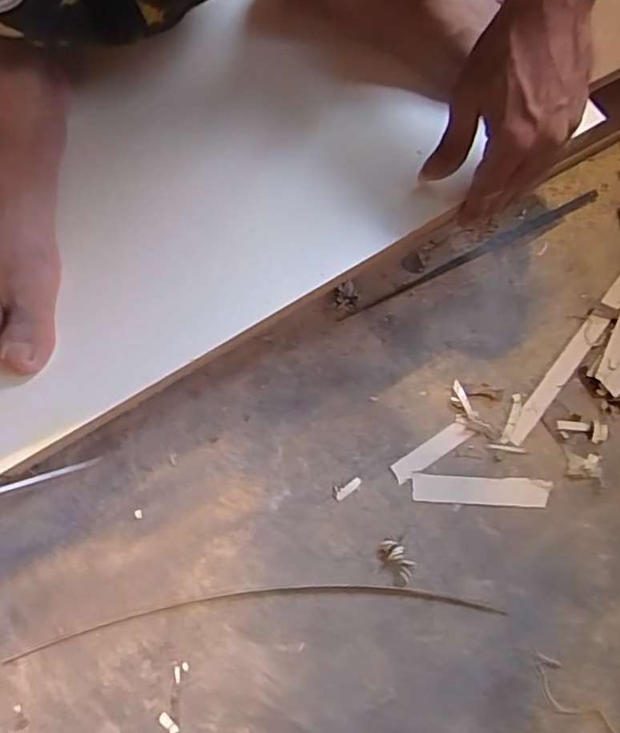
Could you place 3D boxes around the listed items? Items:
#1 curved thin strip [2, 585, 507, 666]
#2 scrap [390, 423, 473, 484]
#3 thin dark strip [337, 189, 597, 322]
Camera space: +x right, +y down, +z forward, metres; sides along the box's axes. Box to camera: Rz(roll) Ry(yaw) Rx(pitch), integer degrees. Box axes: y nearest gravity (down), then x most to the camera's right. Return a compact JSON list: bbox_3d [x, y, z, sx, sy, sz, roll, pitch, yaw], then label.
[{"bbox_3d":[-0.047,0.216,0.504,0.417,0.009,0.039,-4,74,-2],"label":"curved thin strip"},{"bbox_3d":[0.114,0.080,0.545,0.082,0.007,0.019,-31,70,-14],"label":"scrap"},{"bbox_3d":[0.164,-0.115,0.593,0.293,0.013,0.018,-25,75,-8],"label":"thin dark strip"}]

